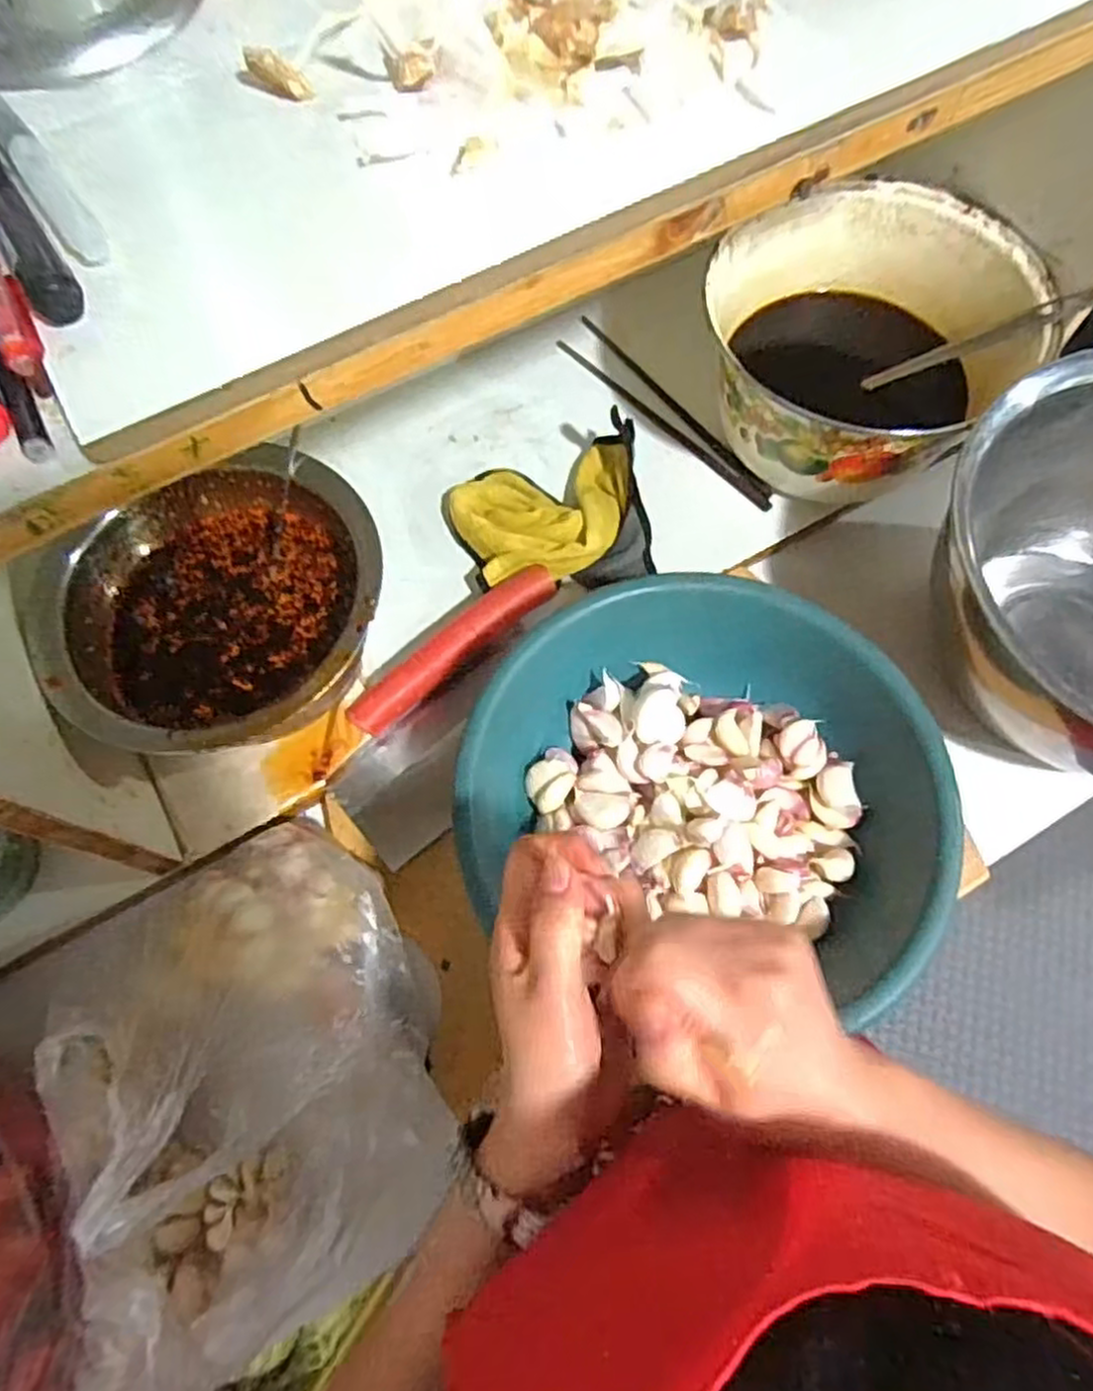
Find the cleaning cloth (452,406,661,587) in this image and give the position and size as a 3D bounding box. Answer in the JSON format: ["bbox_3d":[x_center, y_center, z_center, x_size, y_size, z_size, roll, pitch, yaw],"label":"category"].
[{"bbox_3d":[0.001,-0.141,0.579,0.148,0.045,0.129,-12,68,-3],"label":"cleaning cloth"}]

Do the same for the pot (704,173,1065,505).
[{"bbox_3d":[0.242,-0.256,0.572,0.210,0.131,0.220,-1,68,2],"label":"pot"}]

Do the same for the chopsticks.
[{"bbox_3d":[0.105,-0.244,0.639,0.039,0.007,0.244,-39,72,-13],"label":"chopsticks"}]

